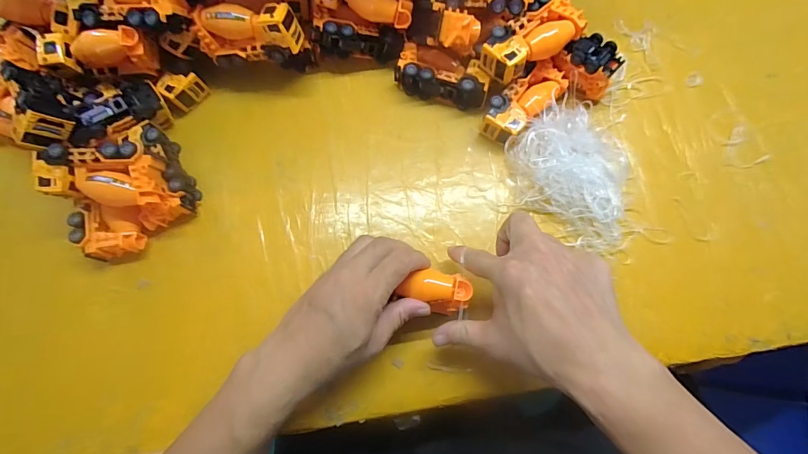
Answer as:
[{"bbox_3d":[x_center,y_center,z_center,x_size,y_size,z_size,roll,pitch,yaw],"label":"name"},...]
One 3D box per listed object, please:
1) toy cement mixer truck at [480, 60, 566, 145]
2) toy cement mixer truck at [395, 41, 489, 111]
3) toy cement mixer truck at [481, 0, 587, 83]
[{"bbox_3d":[0.132,-0.135,0.437,0.105,0.035,0.042,-41,78,-11],"label":"toy cement mixer truck"},{"bbox_3d":[0.044,-0.170,0.446,0.102,0.035,0.047,16,75,4],"label":"toy cement mixer truck"},{"bbox_3d":[0.131,-0.190,0.420,0.101,0.046,0.054,-40,79,-11],"label":"toy cement mixer truck"}]

